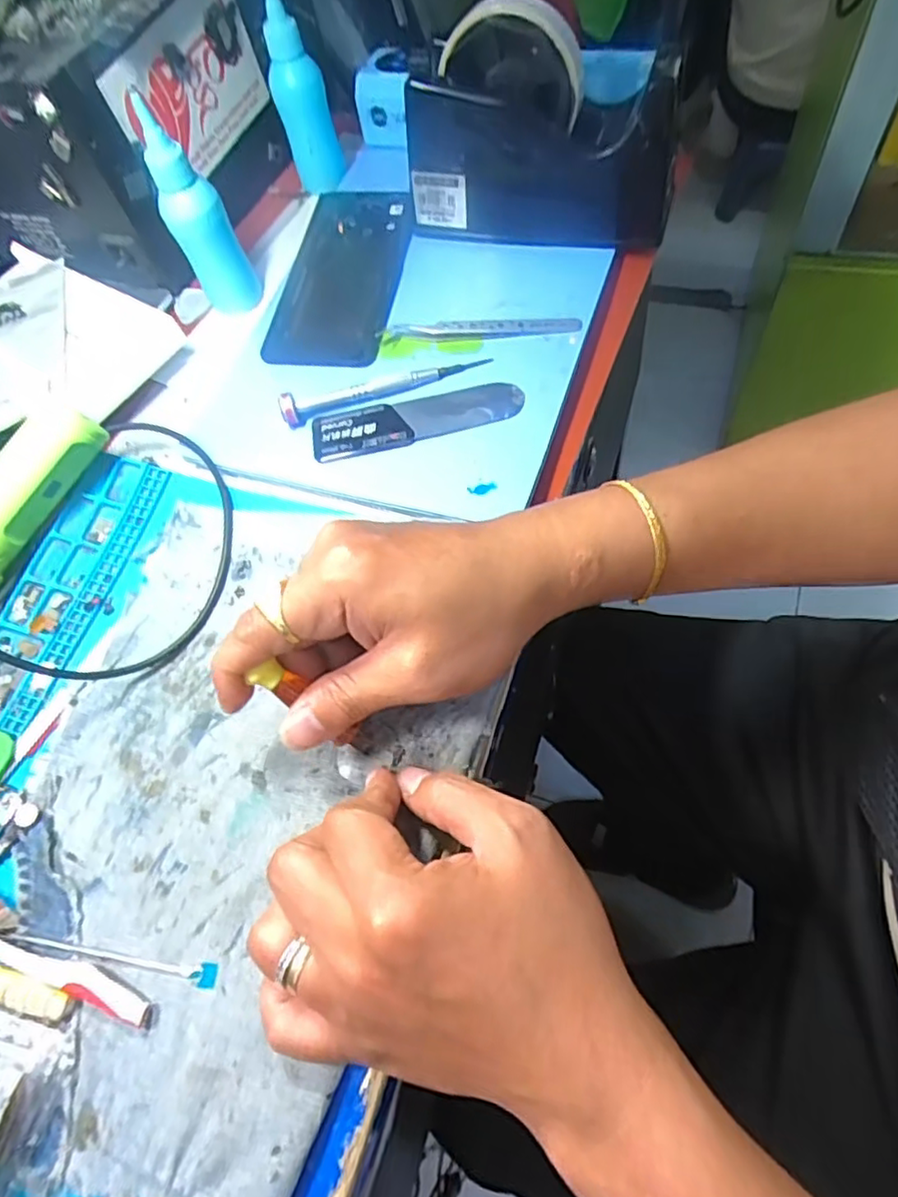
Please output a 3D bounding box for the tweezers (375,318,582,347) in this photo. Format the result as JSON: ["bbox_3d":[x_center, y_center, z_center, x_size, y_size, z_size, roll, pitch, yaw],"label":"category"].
[{"bbox_3d":[0.018,-0.159,0.374,0.116,0.015,0.009,-1,63,9],"label":"tweezers"}]

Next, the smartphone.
[{"bbox_3d":[-0.067,-0.216,0.411,0.073,0.011,0.157,5,64,12],"label":"smartphone"}]

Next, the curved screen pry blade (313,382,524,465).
[{"bbox_3d":[-0.018,-0.101,0.354,0.117,0.004,0.031,-11,63,4],"label":"curved screen pry blade"}]

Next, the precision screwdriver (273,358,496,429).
[{"bbox_3d":[-0.037,-0.124,0.364,0.122,0.011,0.014,-19,62,0],"label":"precision screwdriver"}]

